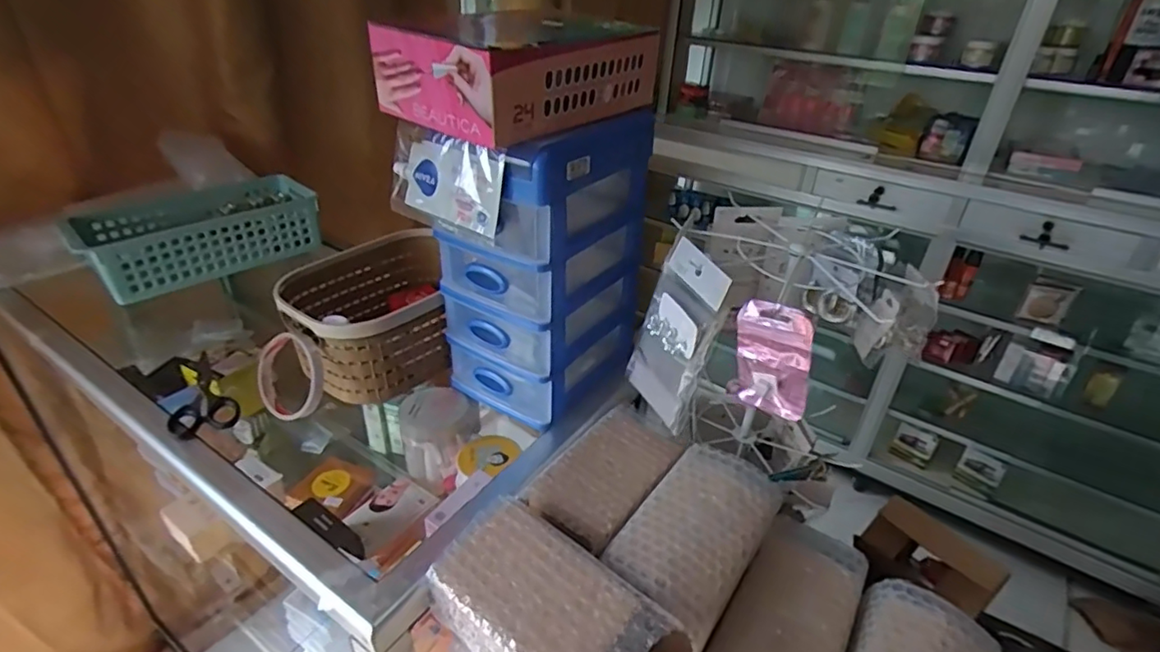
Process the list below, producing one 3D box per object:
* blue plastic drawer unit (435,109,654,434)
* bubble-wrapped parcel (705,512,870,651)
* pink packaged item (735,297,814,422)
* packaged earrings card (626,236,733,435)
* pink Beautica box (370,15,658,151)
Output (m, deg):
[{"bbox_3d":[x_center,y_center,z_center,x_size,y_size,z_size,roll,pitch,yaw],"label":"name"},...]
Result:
[{"bbox_3d":[-0.038,-0.061,0.577,0.134,0.262,0.183,24,37,30],"label":"blue plastic drawer unit"},{"bbox_3d":[0.171,0.248,0.487,0.090,0.088,0.165,21,36,27],"label":"bubble-wrapped parcel"},{"bbox_3d":[0.151,0.027,0.460,0.062,0.091,0.009,24,37,31],"label":"pink packaged item"},{"bbox_3d":[0.082,0.010,0.512,0.018,0.155,0.079,-10,43,-33],"label":"packaged earrings card"},{"bbox_3d":[-0.052,-0.214,0.493,0.143,0.067,0.196,24,37,30],"label":"pink Beautica box"}]

